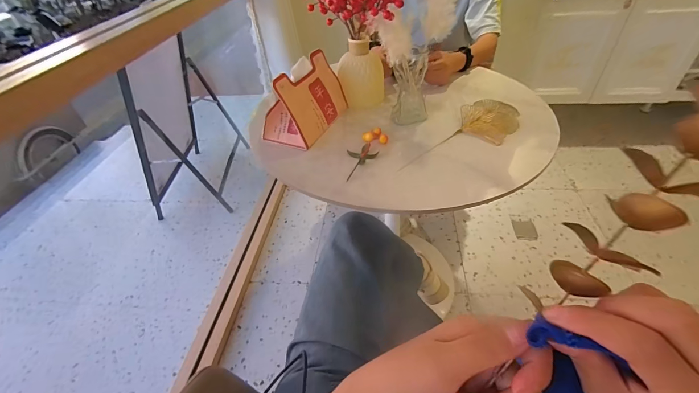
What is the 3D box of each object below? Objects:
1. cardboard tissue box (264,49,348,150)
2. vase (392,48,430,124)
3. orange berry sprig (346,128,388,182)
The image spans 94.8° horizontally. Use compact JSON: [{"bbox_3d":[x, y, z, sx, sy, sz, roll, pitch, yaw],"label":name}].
[{"bbox_3d":[-0.097,-0.219,0.701,0.103,0.127,0.206,15,45,21],"label":"cardboard tissue box"},{"bbox_3d":[0.129,-0.236,0.687,0.071,0.146,0.073,-1,42,5],"label":"vase"},{"bbox_3d":[0.026,-0.094,0.628,0.054,0.033,0.150,25,50,30],"label":"orange berry sprig"}]

